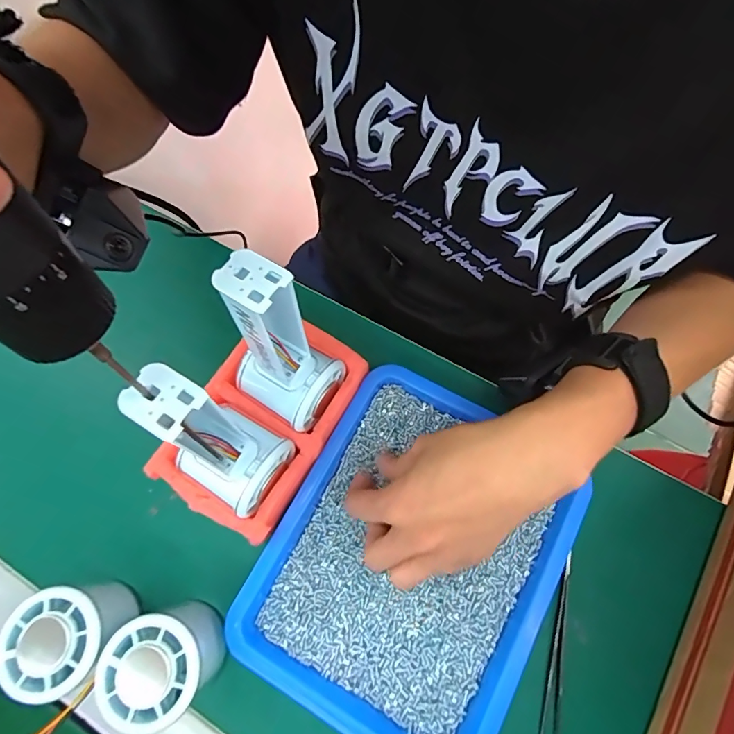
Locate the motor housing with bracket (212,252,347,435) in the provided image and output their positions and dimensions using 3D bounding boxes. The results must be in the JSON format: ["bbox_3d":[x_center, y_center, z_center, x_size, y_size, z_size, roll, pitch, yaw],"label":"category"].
[{"bbox_3d":[-0.052,-0.007,0.259,0.055,0.123,0.052,38,77,13],"label":"motor housing with bracket"}]

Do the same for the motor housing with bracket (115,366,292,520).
[{"bbox_3d":[-0.090,0.042,0.243,0.064,0.126,0.055,29,75,11],"label":"motor housing with bracket"}]

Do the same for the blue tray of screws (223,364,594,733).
[{"bbox_3d":[0.031,0.126,0.300,0.172,0.021,0.219,28,75,11],"label":"blue tray of screws"}]

